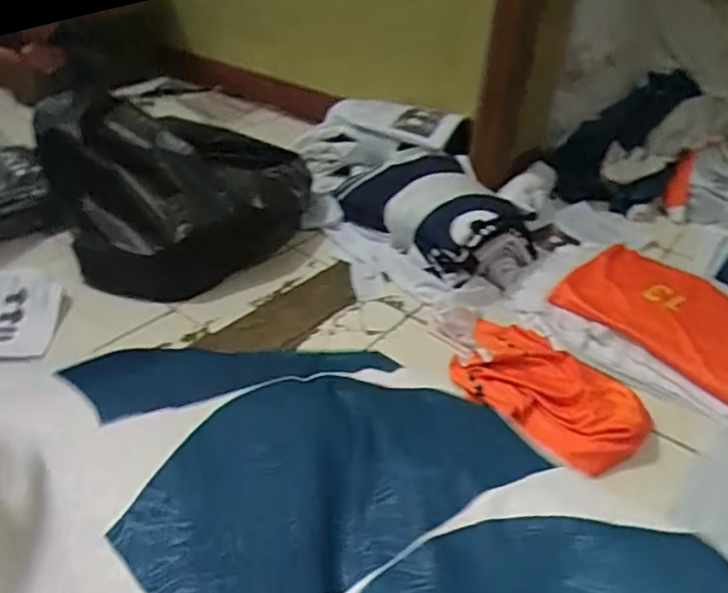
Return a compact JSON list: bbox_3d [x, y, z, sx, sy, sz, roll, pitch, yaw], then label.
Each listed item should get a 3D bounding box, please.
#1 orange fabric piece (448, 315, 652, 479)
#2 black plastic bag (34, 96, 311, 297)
[{"bbox_3d":[0.277,0.137,0.974,0.204,0.032,0.328,-23,43,-34],"label":"orange fabric piece"},{"bbox_3d":[-0.330,-0.253,1.251,0.474,0.252,0.372,-25,44,-35],"label":"black plastic bag"}]

